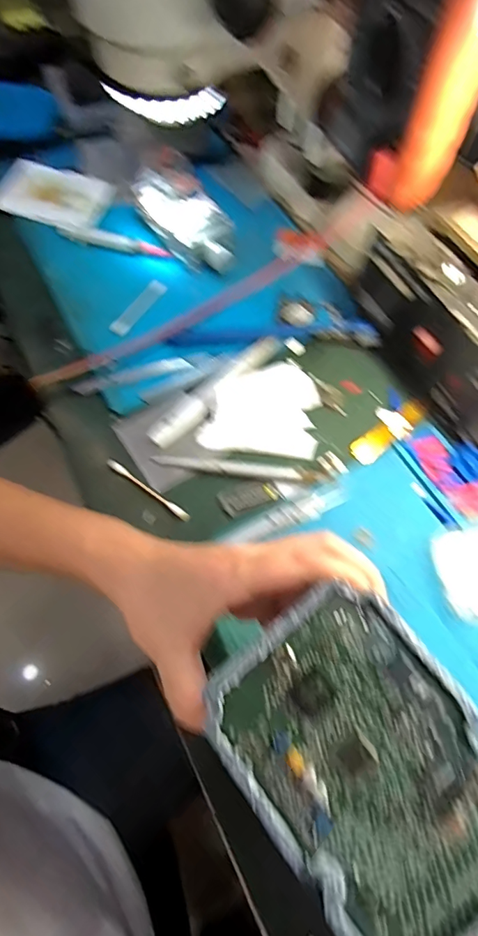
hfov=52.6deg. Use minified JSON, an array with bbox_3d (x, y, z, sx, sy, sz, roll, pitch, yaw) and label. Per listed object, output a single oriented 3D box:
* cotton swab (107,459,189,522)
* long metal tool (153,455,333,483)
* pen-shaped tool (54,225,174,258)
[{"bbox_3d":[-0.070,0.017,0.371,0.078,0.006,0.006,34,68,14],"label":"cotton swab"},{"bbox_3d":[0.001,0.000,0.373,0.134,0.010,0.012,6,64,1],"label":"long metal tool"},{"bbox_3d":[-0.124,-0.225,0.477,0.115,0.013,0.014,11,64,4],"label":"pen-shaped tool"}]

